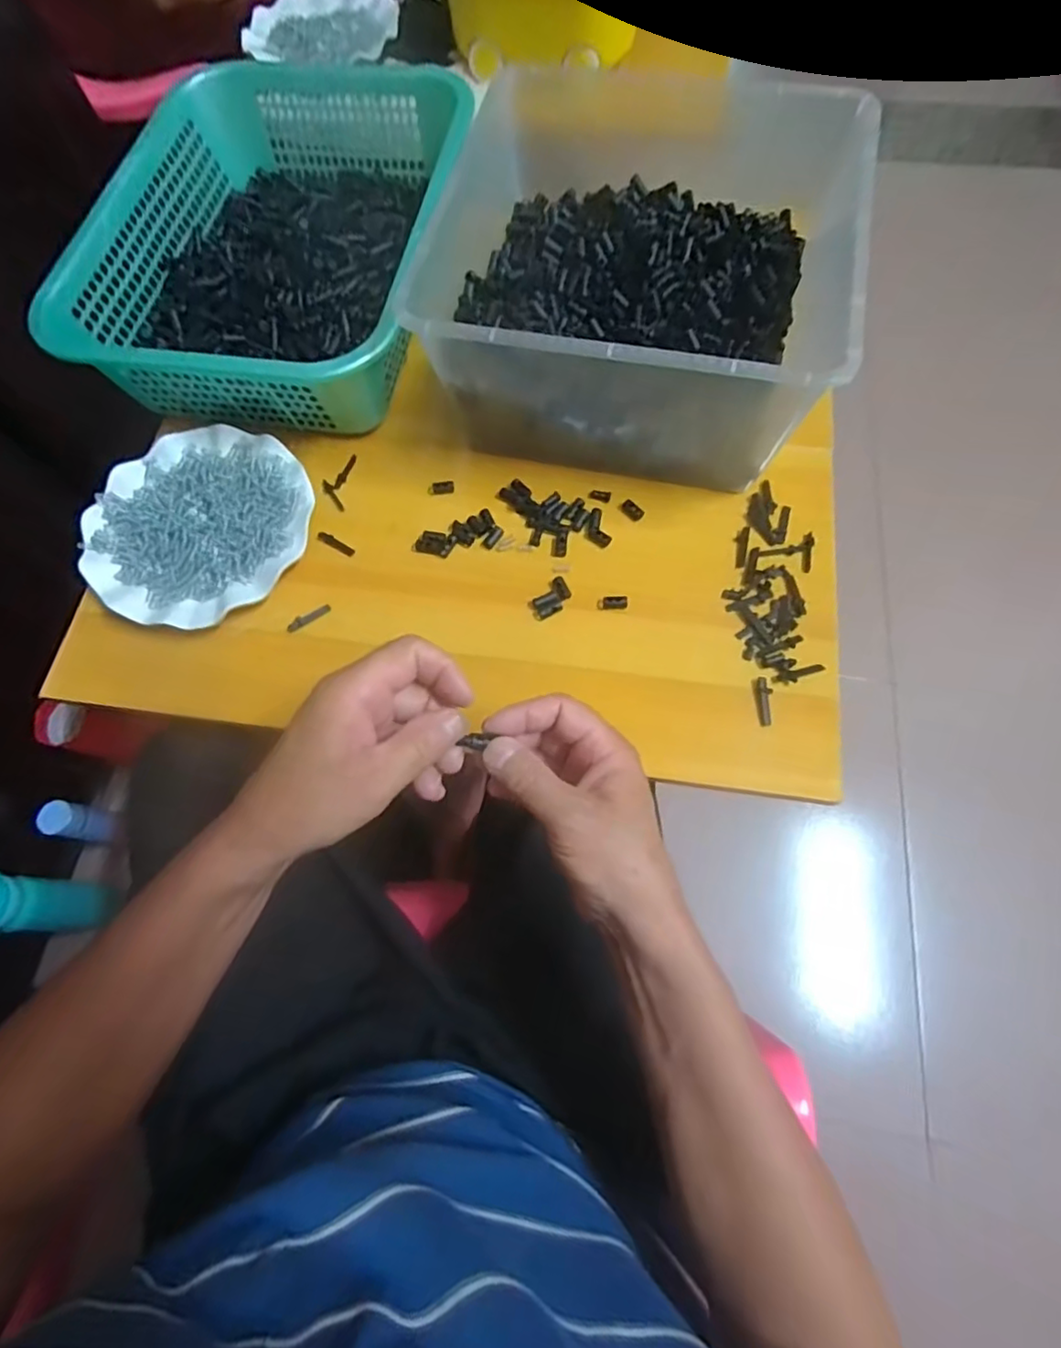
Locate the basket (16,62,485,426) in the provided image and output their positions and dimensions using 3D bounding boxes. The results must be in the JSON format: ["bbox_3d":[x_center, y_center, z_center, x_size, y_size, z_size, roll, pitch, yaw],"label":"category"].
[{"bbox_3d":[-0.224,-0.403,0.574,0.292,0.091,0.376,8,69,5],"label":"basket"}]

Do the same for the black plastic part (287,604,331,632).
[{"bbox_3d":[-0.176,-0.045,0.489,0.036,0.004,0.009,-32,71,-10],"label":"black plastic part"}]

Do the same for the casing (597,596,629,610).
[{"bbox_3d":[0.064,-0.055,0.478,0.024,0.006,0.010,-4,68,16],"label":"casing"}]

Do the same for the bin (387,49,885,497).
[{"bbox_3d":[0.091,-0.320,0.503,0.288,0.144,0.315,11,70,7],"label":"bin"}]

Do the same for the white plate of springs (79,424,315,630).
[{"bbox_3d":[-0.272,-0.124,0.512,0.178,0.026,0.179,-1,69,2],"label":"white plate of springs"}]

